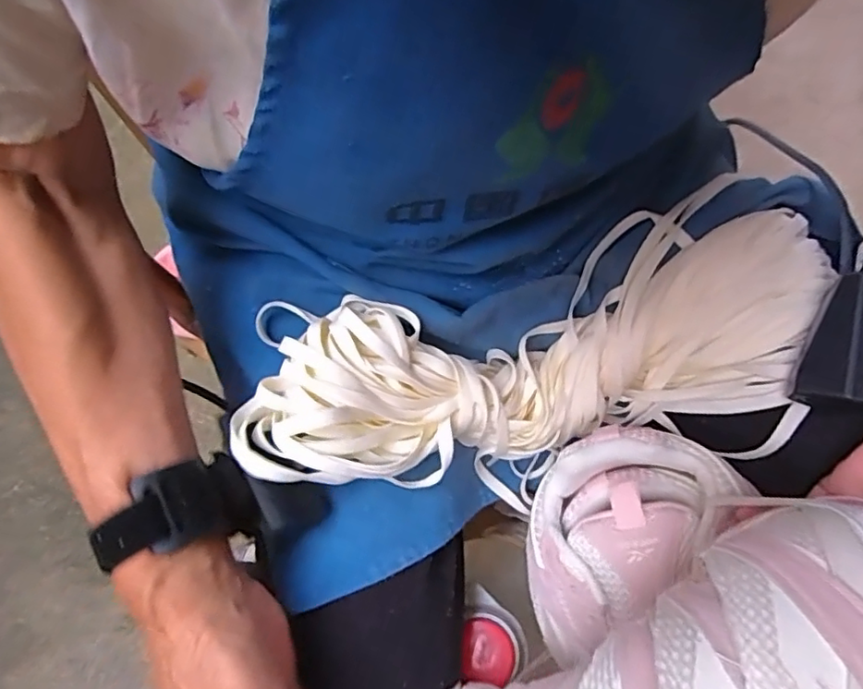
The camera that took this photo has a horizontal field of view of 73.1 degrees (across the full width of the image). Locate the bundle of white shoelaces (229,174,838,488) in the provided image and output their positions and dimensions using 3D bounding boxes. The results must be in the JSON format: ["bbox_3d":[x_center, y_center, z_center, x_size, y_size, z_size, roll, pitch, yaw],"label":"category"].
[{"bbox_3d":[0.064,0.004,0.346,0.328,0.090,0.123,-17,75,-6],"label":"bundle of white shoelaces"}]

